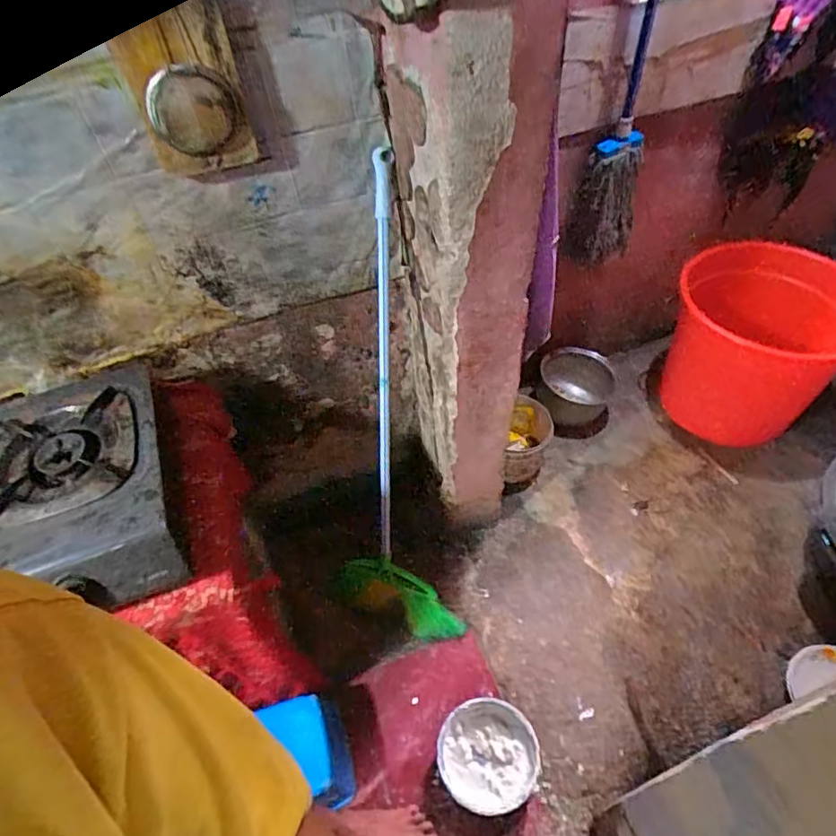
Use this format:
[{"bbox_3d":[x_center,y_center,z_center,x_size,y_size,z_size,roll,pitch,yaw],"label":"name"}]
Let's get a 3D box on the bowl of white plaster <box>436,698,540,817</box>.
[{"bbox_3d":[0.145,0.700,1.163,0.205,0.051,0.202,-2,51,3],"label":"bowl of white plaster"}]

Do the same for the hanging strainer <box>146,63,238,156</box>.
[{"bbox_3d":[-0.282,-0.386,0.700,0.113,0.119,0.020,1,65,6],"label":"hanging strainer"}]

